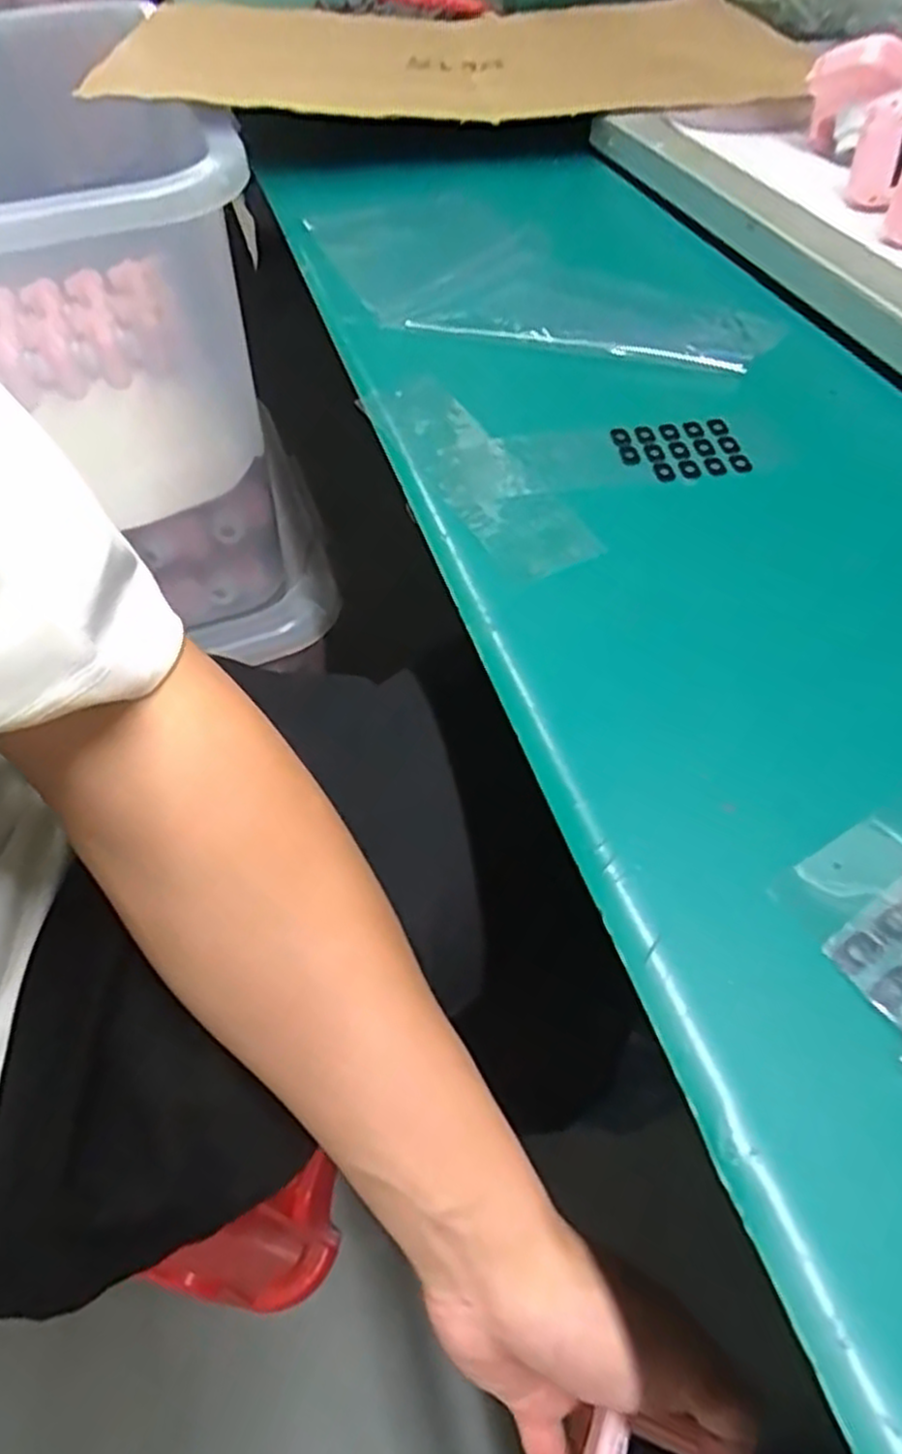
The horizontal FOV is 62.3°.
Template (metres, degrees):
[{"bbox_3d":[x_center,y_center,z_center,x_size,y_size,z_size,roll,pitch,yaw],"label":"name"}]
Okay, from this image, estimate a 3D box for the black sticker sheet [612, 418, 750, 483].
[{"bbox_3d":[0.095,-0.116,0.311,0.048,0.004,0.037,-9,55,1],"label":"black sticker sheet"}]

